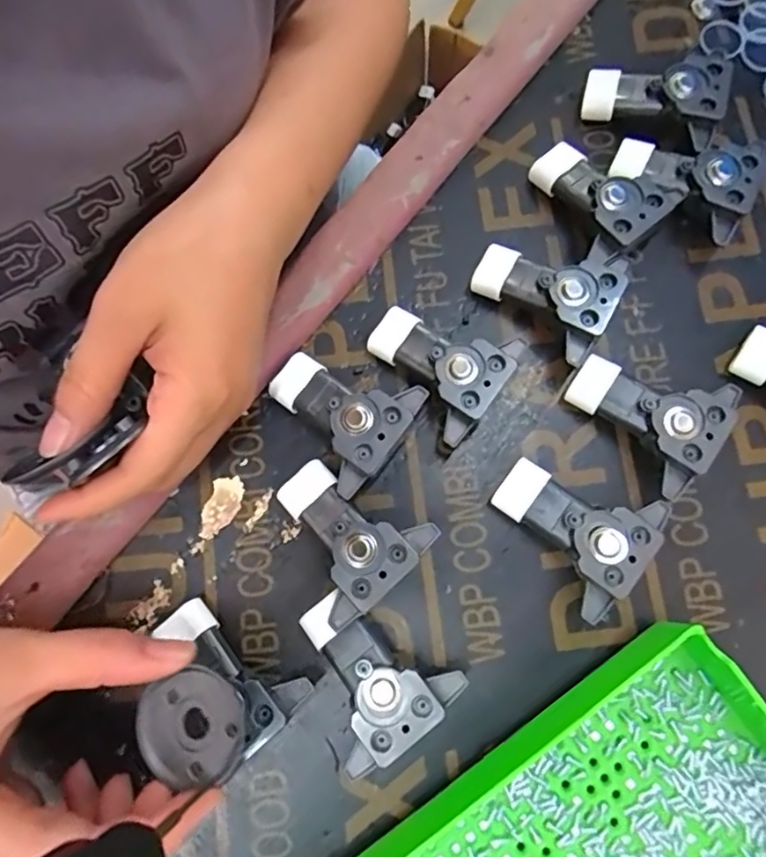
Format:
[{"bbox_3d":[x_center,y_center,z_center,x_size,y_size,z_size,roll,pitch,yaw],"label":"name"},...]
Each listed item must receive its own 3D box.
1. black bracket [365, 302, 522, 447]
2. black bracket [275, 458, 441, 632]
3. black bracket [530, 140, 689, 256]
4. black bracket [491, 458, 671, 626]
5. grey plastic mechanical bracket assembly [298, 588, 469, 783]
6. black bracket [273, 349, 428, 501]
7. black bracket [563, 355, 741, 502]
[{"bbox_3d":[0.024,-0.031,0.265,0.063,0.027,0.048,41,81,8],"label":"black bracket"},{"bbox_3d":[-0.018,0.043,0.250,0.054,0.029,0.064,-42,81,-8],"label":"black bracket"},{"bbox_3d":[0.103,-0.114,0.278,0.038,0.014,0.065,-42,66,-8],"label":"black bracket"},{"bbox_3d":[0.082,0.039,0.249,0.063,0.027,0.055,42,81,8],"label":"black bracket"},{"bbox_3d":[-0.008,0.099,0.240,0.055,0.027,0.063,-38,80,-7],"label":"grey plastic mechanical bracket assembly"},{"bbox_3d":[-0.017,-0.011,0.262,0.054,0.027,0.065,-43,81,-8],"label":"black bracket"},{"bbox_3d":[0.116,-0.009,0.258,0.062,0.027,0.053,35,80,7],"label":"black bracket"}]

